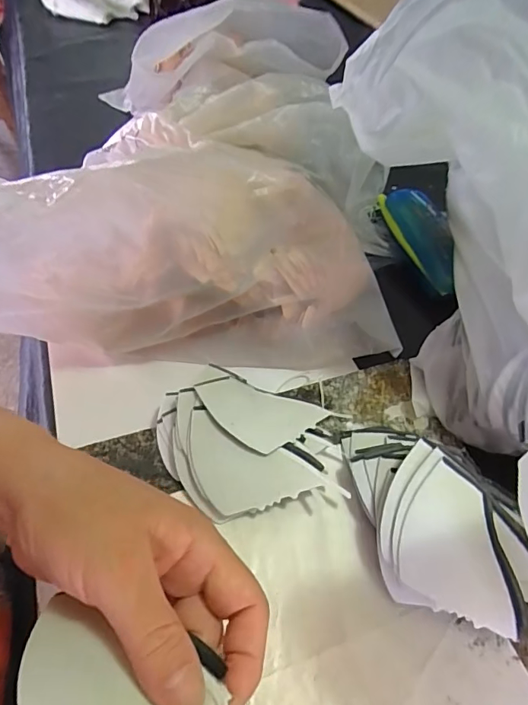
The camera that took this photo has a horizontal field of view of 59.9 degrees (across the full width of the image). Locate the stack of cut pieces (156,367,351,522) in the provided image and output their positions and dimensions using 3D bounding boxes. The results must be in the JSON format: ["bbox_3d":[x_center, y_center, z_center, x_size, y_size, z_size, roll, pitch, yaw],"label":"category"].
[{"bbox_3d":[-0.011,0.055,0.318,0.118,0.025,0.104,-11,53,-8],"label":"stack of cut pieces"}]

